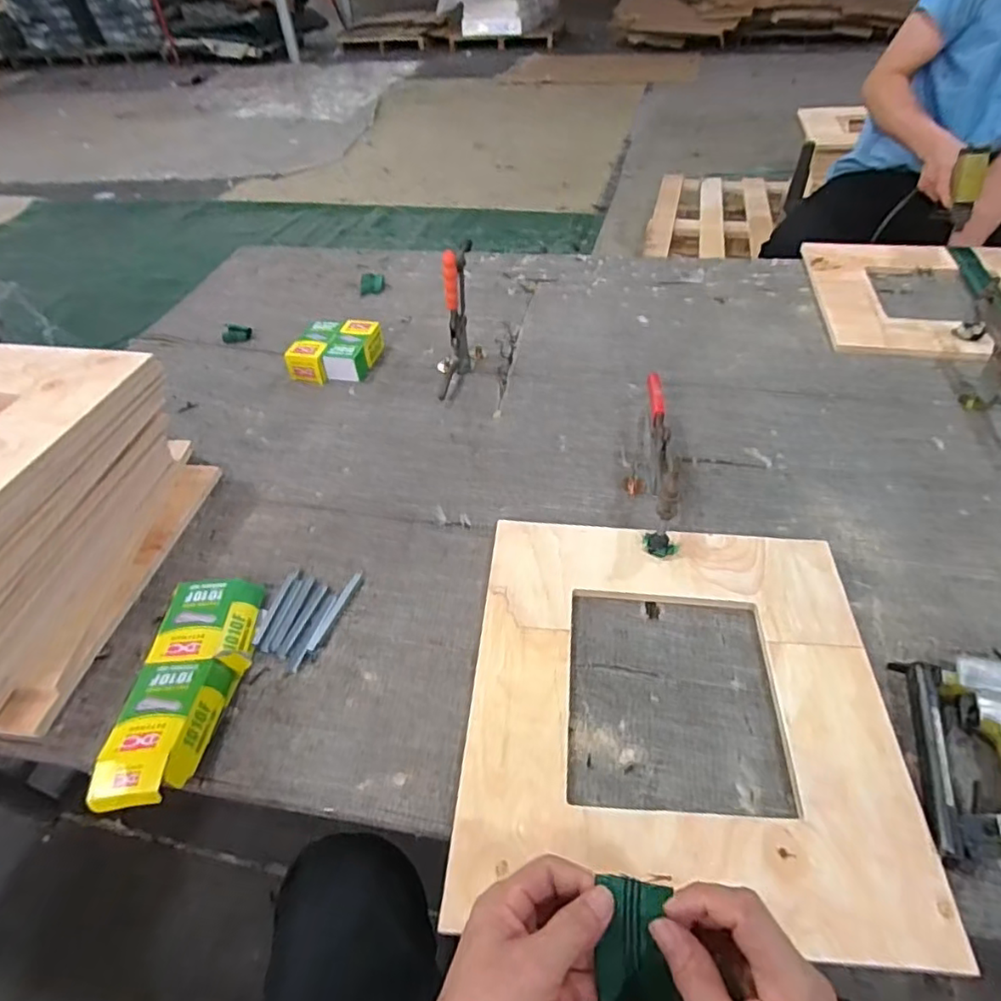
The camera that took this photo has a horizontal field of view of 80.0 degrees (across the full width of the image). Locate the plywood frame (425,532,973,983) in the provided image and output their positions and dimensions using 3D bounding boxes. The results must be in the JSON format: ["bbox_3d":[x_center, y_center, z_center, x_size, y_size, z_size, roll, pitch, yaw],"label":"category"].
[{"bbox_3d":[0.172,0.189,0.602,0.399,0.014,0.420,1,46,5],"label":"plywood frame"}]

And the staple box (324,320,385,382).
[{"bbox_3d":[-0.258,-0.266,1.066,0.070,0.051,0.131,7,47,11],"label":"staple box"}]

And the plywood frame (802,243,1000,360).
[{"bbox_3d":[0.812,-0.384,1.101,0.420,0.026,0.418,4,48,11],"label":"plywood frame"}]

